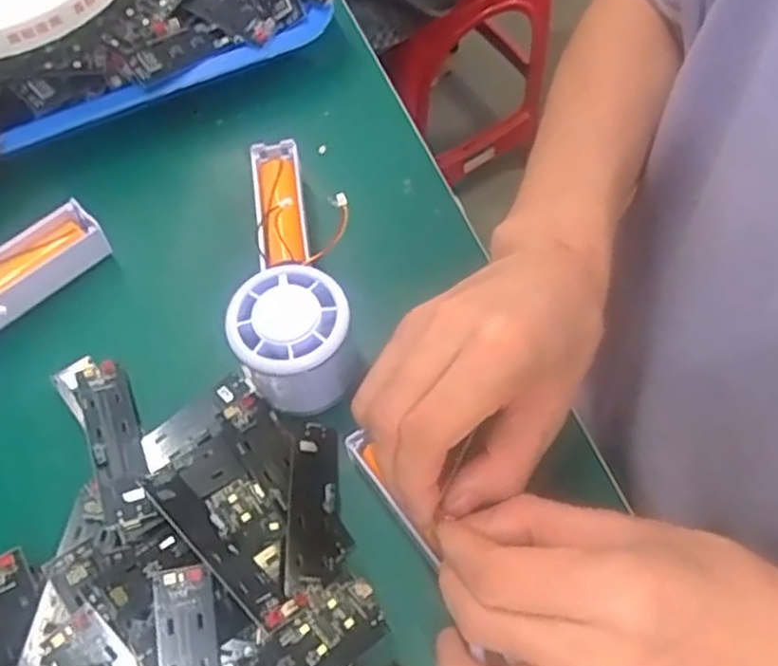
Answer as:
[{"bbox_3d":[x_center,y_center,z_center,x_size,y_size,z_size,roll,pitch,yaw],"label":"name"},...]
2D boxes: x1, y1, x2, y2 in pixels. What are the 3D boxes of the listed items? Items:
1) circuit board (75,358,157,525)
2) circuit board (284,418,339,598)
[{"bbox_3d":[-0.135,0.052,0.362,0.024,0.005,0.091,-13,55,-22],"label":"circuit board"},{"bbox_3d":[-0.038,0.080,0.355,0.026,0.008,0.079,3,60,-14],"label":"circuit board"}]

